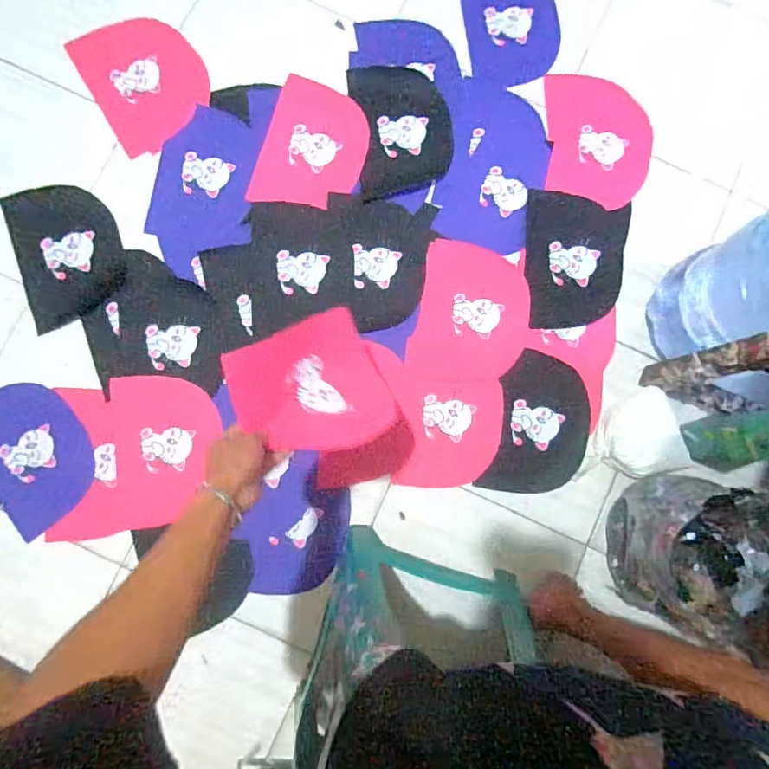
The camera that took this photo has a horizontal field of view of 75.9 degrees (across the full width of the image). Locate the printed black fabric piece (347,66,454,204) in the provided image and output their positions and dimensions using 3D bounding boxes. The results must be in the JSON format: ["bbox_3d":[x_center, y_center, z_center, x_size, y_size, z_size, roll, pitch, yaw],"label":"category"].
[{"bbox_3d":[0.038,-0.535,1.027,0.196,0.009,0.281,-7,84,-1],"label":"printed black fabric piece"}]

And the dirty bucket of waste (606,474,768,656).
[{"bbox_3d":[0.507,0.277,0.821,0.201,0.242,0.223,0,84,-1],"label":"dirty bucket of waste"}]

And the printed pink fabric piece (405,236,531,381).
[{"bbox_3d":[0.178,-0.138,0.999,0.223,0.012,0.281,12,84,1],"label":"printed pink fabric piece"}]

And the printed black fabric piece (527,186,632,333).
[{"bbox_3d":[0.400,-0.257,1.012,0.213,0.006,0.283,1,84,-1],"label":"printed black fabric piece"}]

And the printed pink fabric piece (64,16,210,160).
[{"bbox_3d":[-0.500,-0.644,1.035,0.225,0.015,0.295,-30,84,-7],"label":"printed pink fabric piece"}]

